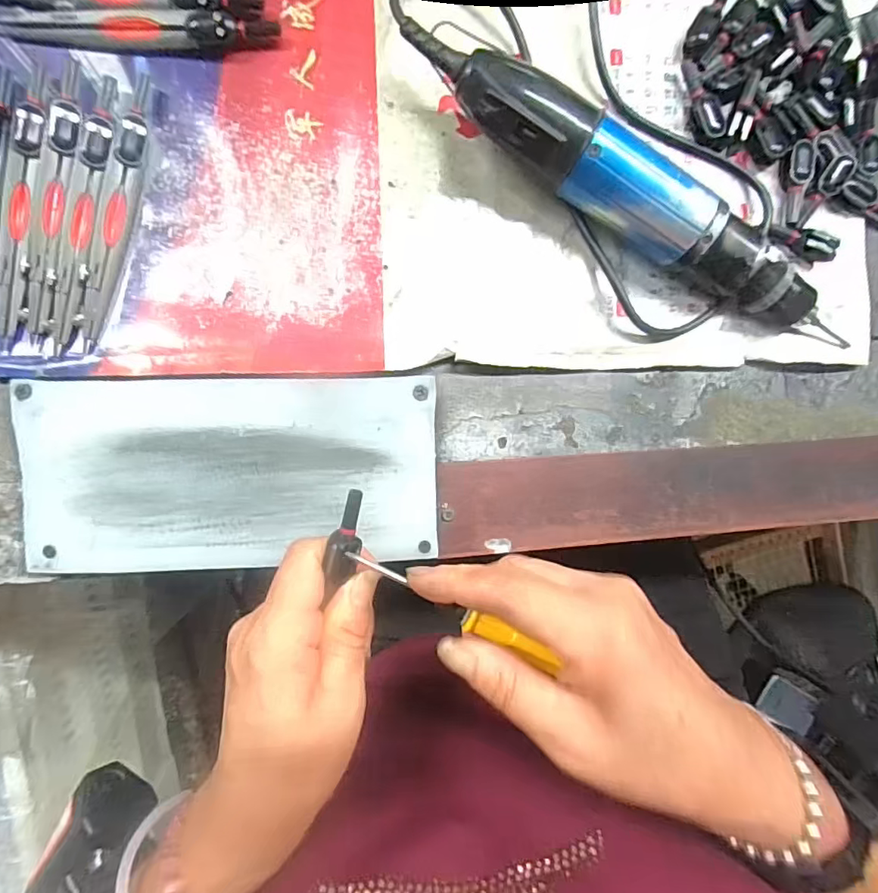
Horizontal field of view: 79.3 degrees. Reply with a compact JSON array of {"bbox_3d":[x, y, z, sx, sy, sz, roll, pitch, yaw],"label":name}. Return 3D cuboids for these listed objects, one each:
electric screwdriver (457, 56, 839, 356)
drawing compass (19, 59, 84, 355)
[{"bbox_3d":[0.112,-0.113,0.268,0.240,0.046,0.038,29,87,-6],"label":"electric screwdriver"},{"bbox_3d":[-0.182,-0.116,0.249,0.014,0.007,0.135,11,89,-7],"label":"drawing compass"}]

